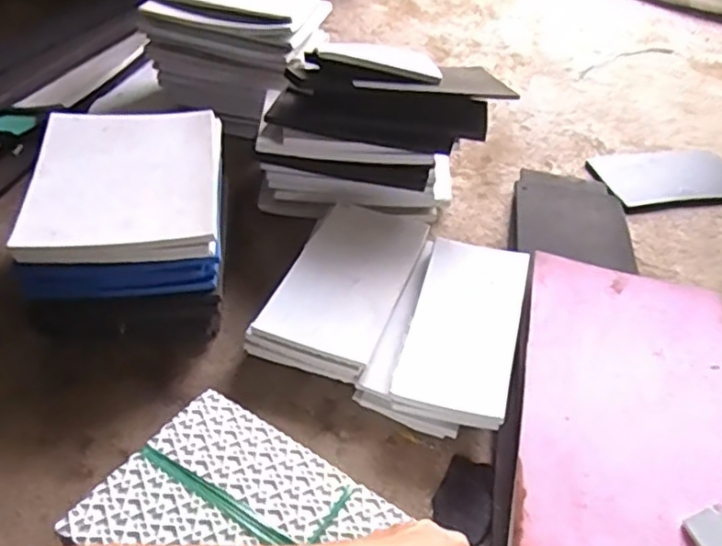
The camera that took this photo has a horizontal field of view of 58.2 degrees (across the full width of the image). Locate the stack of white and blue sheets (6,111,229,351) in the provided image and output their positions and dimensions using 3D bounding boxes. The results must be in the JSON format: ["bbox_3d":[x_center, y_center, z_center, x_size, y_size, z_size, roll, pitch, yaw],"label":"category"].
[{"bbox_3d":[-0.310,-0.070,0.892,0.228,0.150,0.320,-3,44,-9],"label":"stack of white and blue sheets"}]

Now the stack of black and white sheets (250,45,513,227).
[{"bbox_3d":[0.016,-0.217,1.033,0.366,0.231,0.189,12,43,6],"label":"stack of black and white sheets"}]

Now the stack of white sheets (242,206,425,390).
[{"bbox_3d":[-0.021,0.015,0.922,0.159,0.040,0.304,17,44,12],"label":"stack of white sheets"}]

